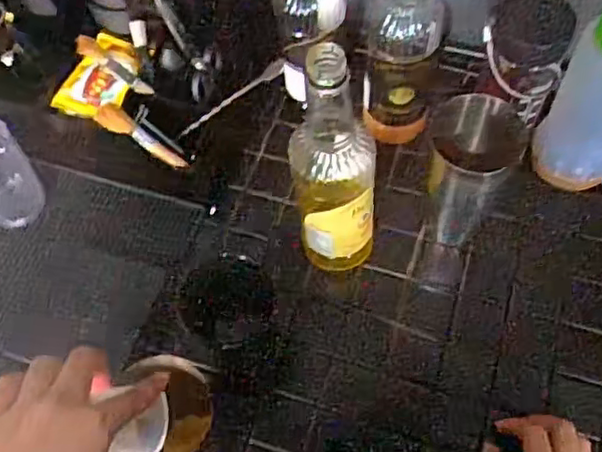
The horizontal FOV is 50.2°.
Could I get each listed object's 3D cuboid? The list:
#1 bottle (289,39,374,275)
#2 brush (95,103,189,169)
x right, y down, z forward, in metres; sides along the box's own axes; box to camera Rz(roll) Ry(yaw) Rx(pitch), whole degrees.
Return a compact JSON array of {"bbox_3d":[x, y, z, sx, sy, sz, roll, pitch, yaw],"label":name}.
[{"bbox_3d":[0.030,-0.040,0.563,0.074,0.265,0.068,-1,62,3],"label":"bottle"},{"bbox_3d":[-0.164,-0.091,0.667,0.103,0.012,0.023,35,66,-14],"label":"brush"}]

